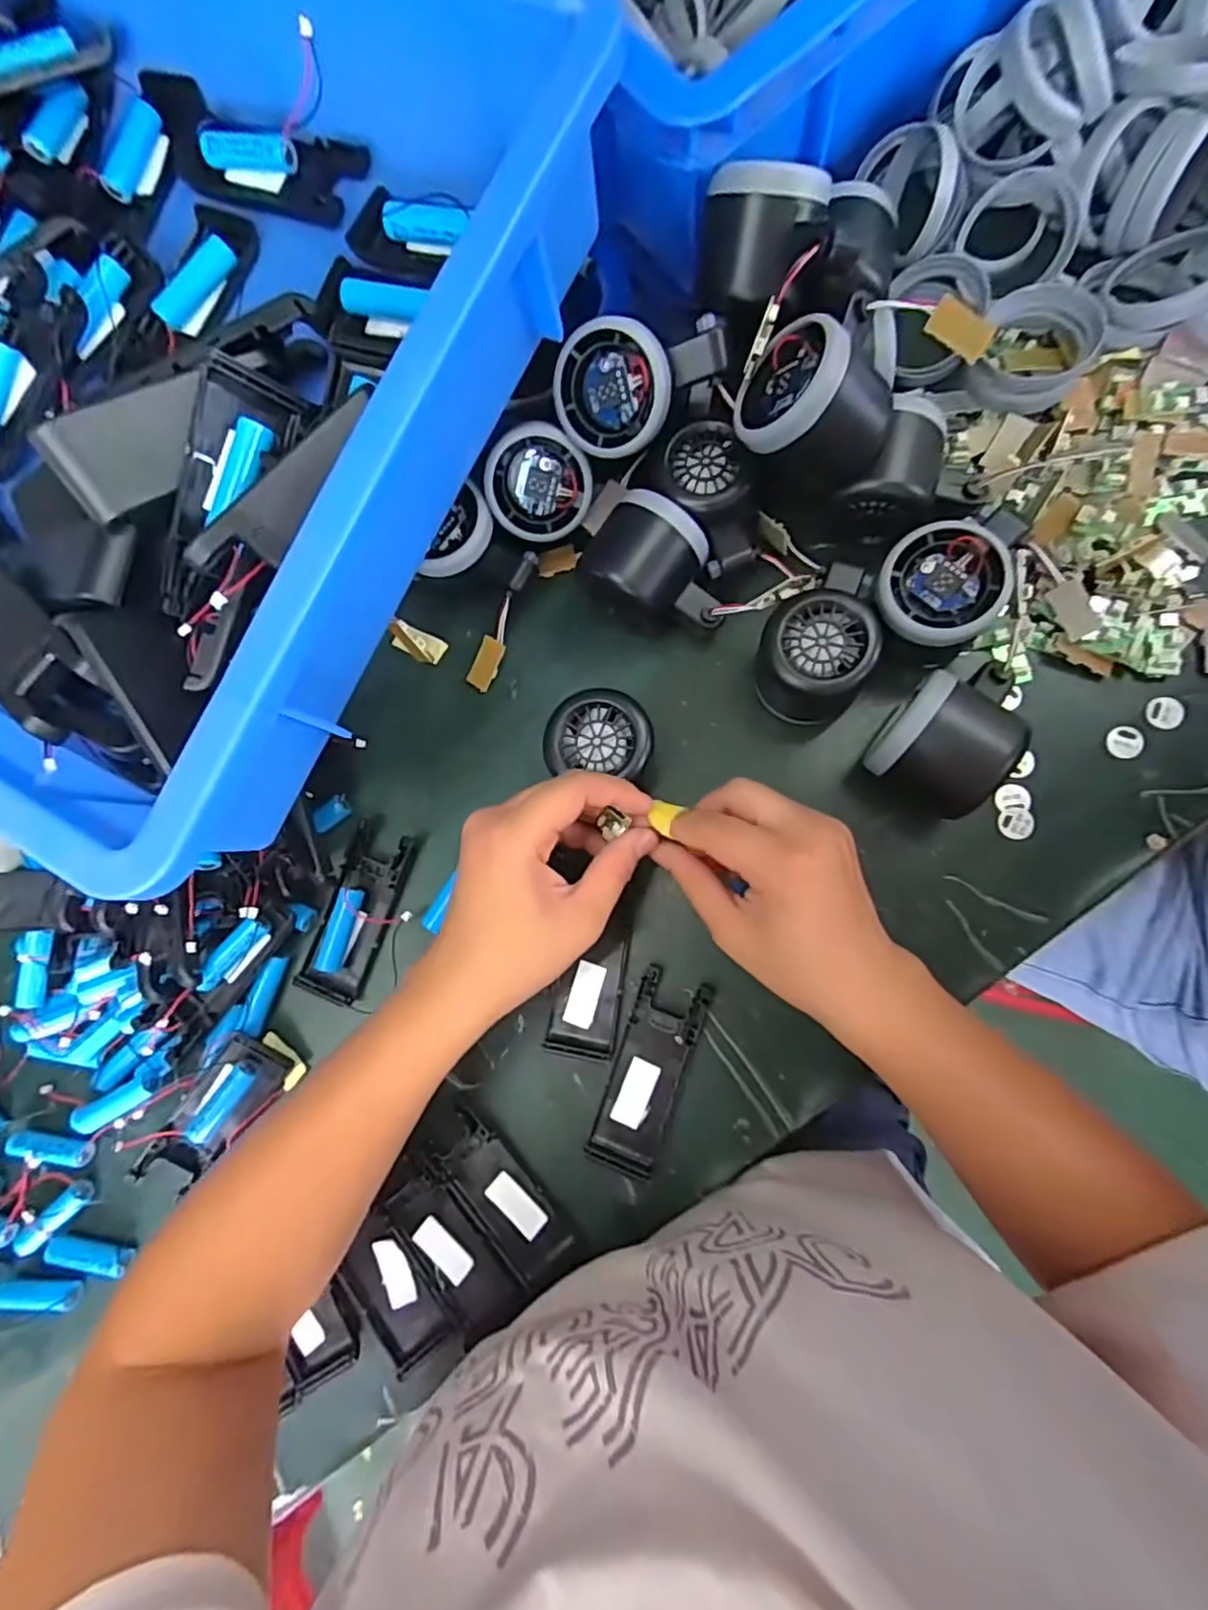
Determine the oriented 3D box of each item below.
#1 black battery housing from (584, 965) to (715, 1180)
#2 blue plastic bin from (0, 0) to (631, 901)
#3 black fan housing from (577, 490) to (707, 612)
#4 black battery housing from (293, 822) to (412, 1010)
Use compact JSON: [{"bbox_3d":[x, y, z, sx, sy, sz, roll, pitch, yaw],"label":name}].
[{"bbox_3d":[0.024,0.141,0.344,0.037,0.011,0.101,20,86,10],"label":"black battery housing"},{"bbox_3d":[-0.297,-0.247,0.299,0.534,0.090,0.369,29,88,10],"label":"blue plastic bin"},{"bbox_3d":[0.022,-0.133,0.355,0.057,0.045,0.057,34,89,11],"label":"black fan housing"},{"bbox_3d":[-0.145,0.064,0.381,0.038,0.019,0.101,21,86,10],"label":"black battery housing"}]

